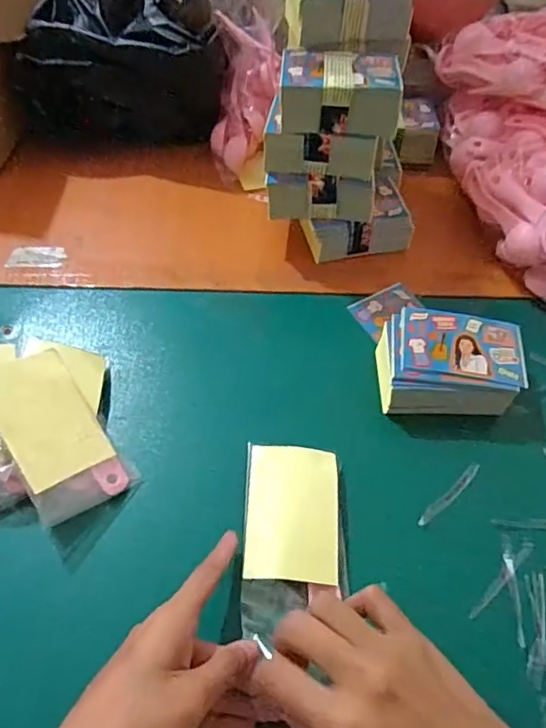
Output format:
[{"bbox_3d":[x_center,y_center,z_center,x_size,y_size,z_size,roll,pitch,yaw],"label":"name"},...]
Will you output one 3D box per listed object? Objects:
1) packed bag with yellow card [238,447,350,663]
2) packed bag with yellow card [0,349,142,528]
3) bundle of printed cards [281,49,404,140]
[{"bbox_3d":[0.014,0.111,0.363,0.065,0.005,0.122,2,56,-1],"label":"packed bag with yellow card"},{"bbox_3d":[-0.151,0.045,0.384,0.066,0.012,0.115,-27,78,-40],"label":"packed bag with yellow card"},{"bbox_3d":[0.052,-0.217,0.446,0.093,0.038,0.060,4,55,-1],"label":"bundle of printed cards"}]

